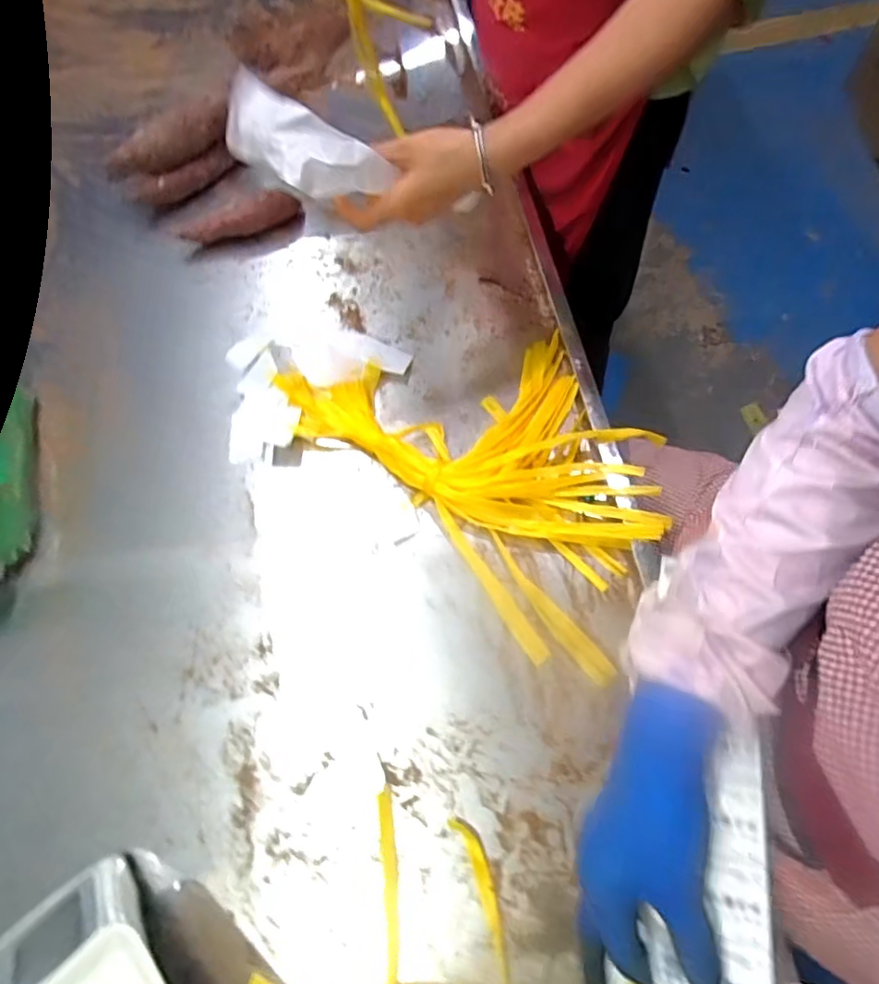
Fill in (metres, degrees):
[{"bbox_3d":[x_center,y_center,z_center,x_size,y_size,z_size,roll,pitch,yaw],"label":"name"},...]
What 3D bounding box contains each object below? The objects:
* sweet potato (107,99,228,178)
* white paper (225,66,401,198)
[{"bbox_3d":[-0.355,-0.452,0.756,0.182,0.054,0.047,-22,70,7],"label":"sweet potato"},{"bbox_3d":[-0.123,-0.291,0.493,0.138,0.053,0.058,23,71,13],"label":"white paper"}]

